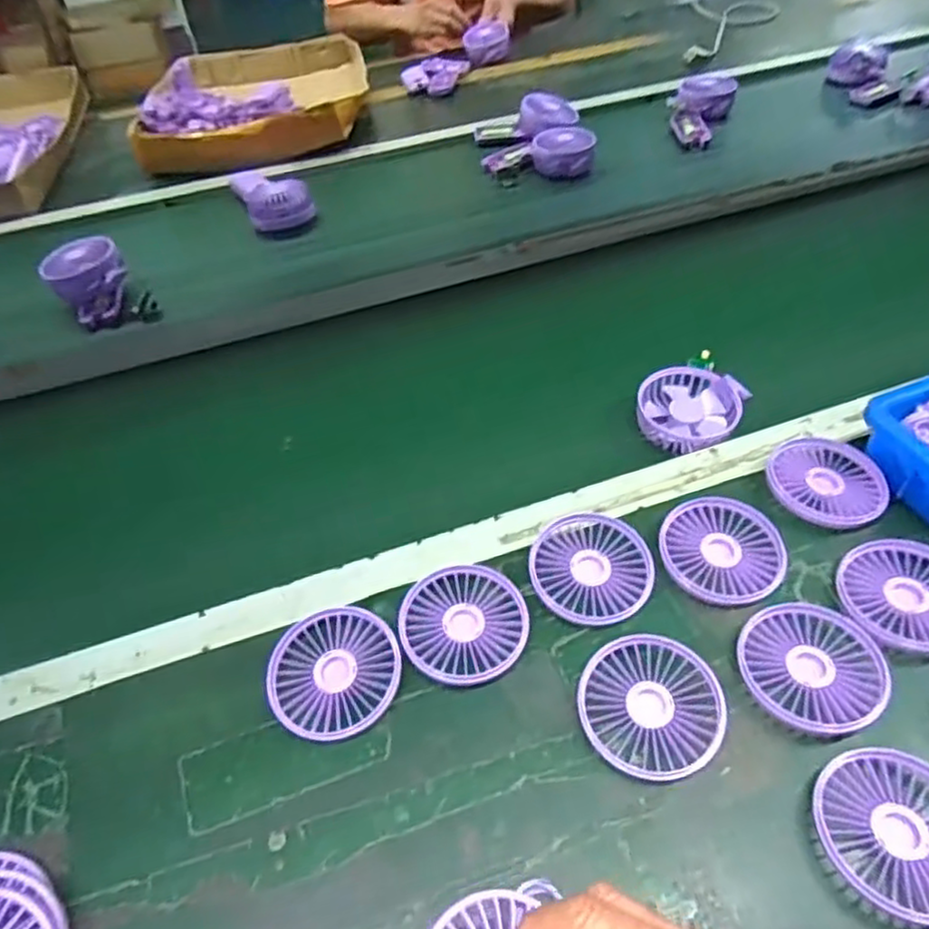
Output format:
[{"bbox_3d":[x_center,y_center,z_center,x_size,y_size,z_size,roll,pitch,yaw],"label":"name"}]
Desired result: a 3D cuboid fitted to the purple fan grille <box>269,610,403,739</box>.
[{"bbox_3d":[-0.087,0.141,0.465,0.086,0.022,0.081,-2,47,3],"label":"purple fan grille"}]

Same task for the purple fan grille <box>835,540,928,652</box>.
[{"bbox_3d":[0.307,0.091,0.478,0.085,0.015,0.086,-2,47,3],"label":"purple fan grille"}]

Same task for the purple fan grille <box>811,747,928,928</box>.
[{"bbox_3d":[0.241,0.205,0.384,0.084,0.018,0.085,-2,47,2],"label":"purple fan grille"}]

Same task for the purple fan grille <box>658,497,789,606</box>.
[{"bbox_3d":[0.190,0.065,0.511,0.088,0.016,0.083,-2,47,3],"label":"purple fan grille"}]

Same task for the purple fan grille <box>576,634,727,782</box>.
[{"bbox_3d":[0.118,0.153,0.439,0.086,0.017,0.086,-2,47,3],"label":"purple fan grille"}]

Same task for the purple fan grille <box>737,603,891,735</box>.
[{"bbox_3d":[0.226,0.131,0.449,0.087,0.013,0.085,-2,47,3],"label":"purple fan grille"}]

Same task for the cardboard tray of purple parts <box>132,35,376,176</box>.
[{"bbox_3d":[-0.351,-0.624,1.174,0.371,0.072,0.413,-8,47,-2],"label":"cardboard tray of purple parts"}]

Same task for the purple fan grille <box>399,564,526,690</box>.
[{"bbox_3d":[0.000,0.113,0.485,0.086,0.019,0.083,-2,47,3],"label":"purple fan grille"}]

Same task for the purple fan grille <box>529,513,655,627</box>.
[{"bbox_3d":[0.094,0.077,0.507,0.087,0.020,0.084,-2,47,3],"label":"purple fan grille"}]

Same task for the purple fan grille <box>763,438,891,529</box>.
[{"bbox_3d":[0.286,0.015,0.546,0.088,0.020,0.083,9,49,12],"label":"purple fan grille"}]

